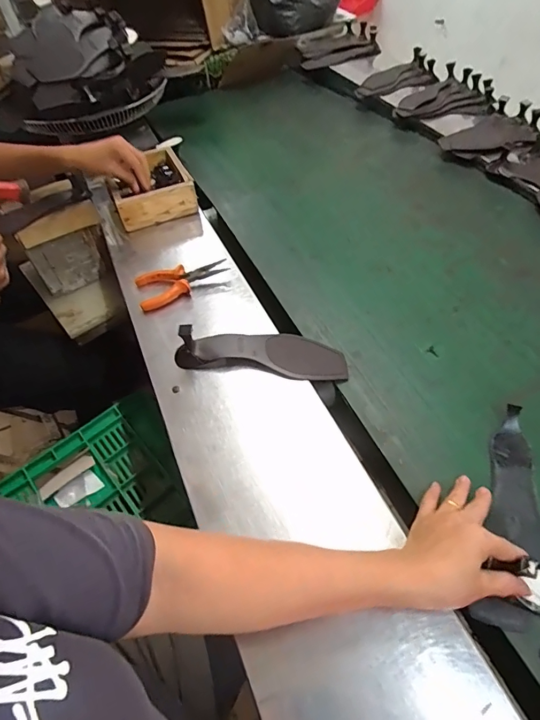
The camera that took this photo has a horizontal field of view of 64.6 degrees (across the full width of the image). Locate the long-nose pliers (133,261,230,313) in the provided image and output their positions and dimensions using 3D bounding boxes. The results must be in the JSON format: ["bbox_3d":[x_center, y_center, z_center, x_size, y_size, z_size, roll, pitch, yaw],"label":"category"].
[{"bbox_3d":[-0.146,-0.133,0.711,0.149,0.026,0.072,-17,51,-7],"label":"long-nose pliers"}]

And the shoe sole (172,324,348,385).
[{"bbox_3d":[-0.012,-0.024,0.592,0.231,0.060,0.079,3,51,9],"label":"shoe sole"}]

